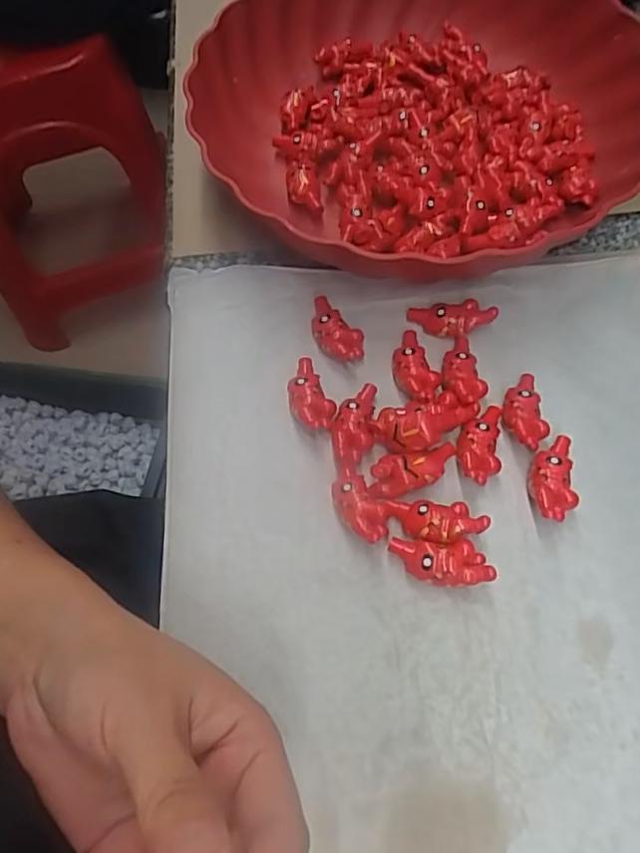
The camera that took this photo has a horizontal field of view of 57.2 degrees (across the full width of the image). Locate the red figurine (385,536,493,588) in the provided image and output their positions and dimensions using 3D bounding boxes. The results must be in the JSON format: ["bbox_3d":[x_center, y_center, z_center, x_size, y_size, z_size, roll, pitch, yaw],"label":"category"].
[{"bbox_3d":[0.049,0.057,0.242,0.040,0.014,0.018,2,65,2],"label":"red figurine"}]

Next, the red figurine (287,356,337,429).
[{"bbox_3d":[-0.007,-0.015,0.277,0.019,0.011,0.038,-23,66,-9],"label":"red figurine"}]

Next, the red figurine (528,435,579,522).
[{"bbox_3d":[0.101,0.023,0.258,0.019,0.014,0.039,4,65,3],"label":"red figurine"}]

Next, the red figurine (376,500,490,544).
[{"bbox_3d":[0.047,0.041,0.249,0.044,0.014,0.018,5,65,4],"label":"red figurine"}]

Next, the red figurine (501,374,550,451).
[{"bbox_3d":[0.094,-0.008,0.271,0.018,0.010,0.039,-2,65,1],"label":"red figurine"}]

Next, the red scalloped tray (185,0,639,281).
[{"bbox_3d":[0.055,-0.175,0.328,0.238,0.050,0.239,-34,68,-14],"label":"red scalloped tray"}]

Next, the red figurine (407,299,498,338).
[{"bbox_3d":[0.065,-0.055,0.291,0.043,0.011,0.016,0,64,18],"label":"red figurine"}]

